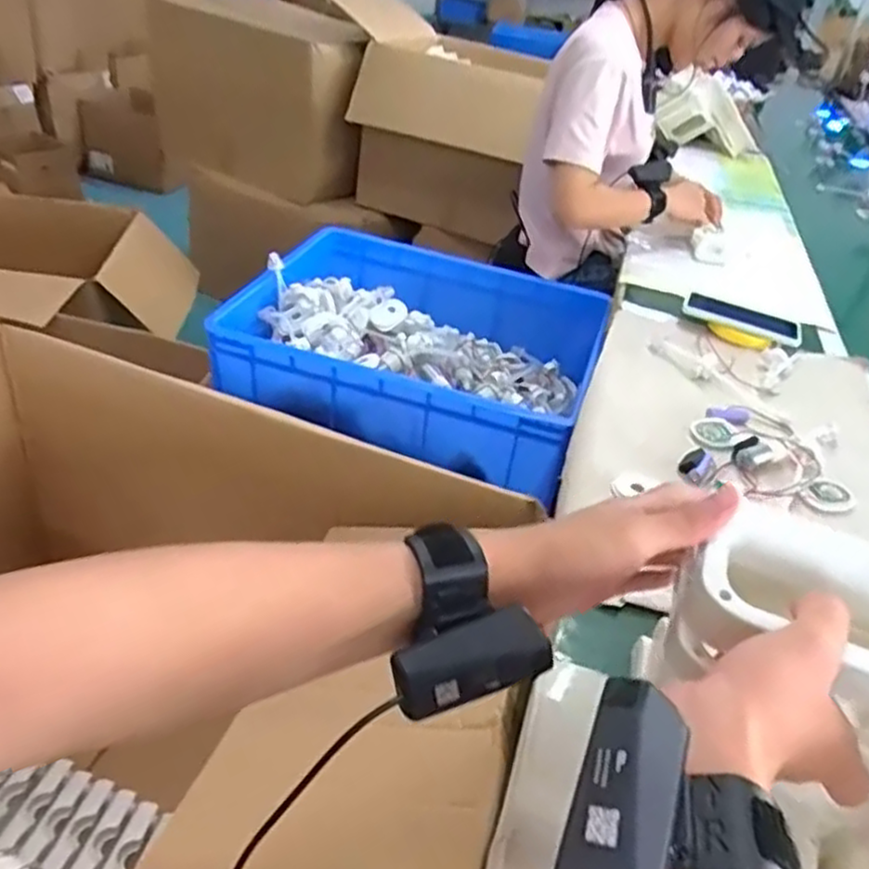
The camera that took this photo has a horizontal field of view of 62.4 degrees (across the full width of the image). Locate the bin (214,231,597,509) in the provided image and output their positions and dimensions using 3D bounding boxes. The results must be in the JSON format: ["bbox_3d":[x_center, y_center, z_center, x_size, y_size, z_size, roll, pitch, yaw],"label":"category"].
[{"bbox_3d":[-0.028,-0.143,1.105,0.513,0.175,0.436,16,36,8],"label":"bin"}]

